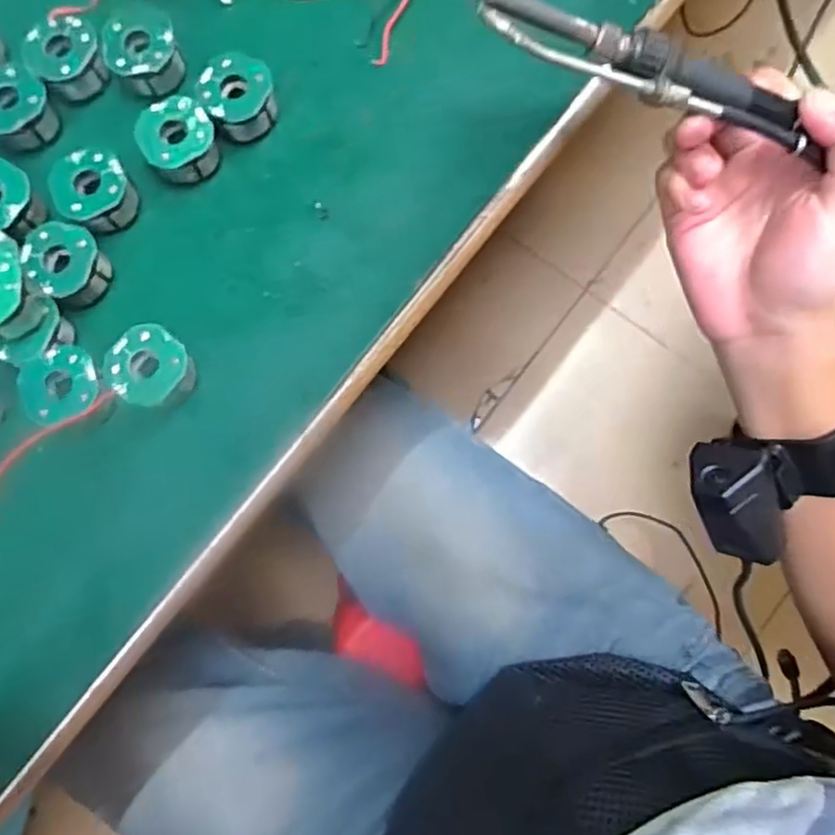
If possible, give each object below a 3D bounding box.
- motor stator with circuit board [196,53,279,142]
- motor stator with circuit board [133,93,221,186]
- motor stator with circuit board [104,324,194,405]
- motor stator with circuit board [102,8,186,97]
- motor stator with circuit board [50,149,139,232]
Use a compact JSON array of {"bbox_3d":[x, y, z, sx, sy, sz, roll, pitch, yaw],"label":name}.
[{"bbox_3d":[-0.078,-0.140,0.296,0.031,0.022,0.029,0,80,1],"label":"motor stator with circuit board"},{"bbox_3d":[-0.103,-0.120,0.293,0.031,0.021,0.030,0,80,1],"label":"motor stator with circuit board"},{"bbox_3d":[-0.107,-0.019,0.275,0.030,0.020,0.032,-41,82,-6],"label":"motor stator with circuit board"},{"bbox_3d":[-0.123,-0.165,0.302,0.031,0.017,0.035,-23,81,-3],"label":"motor stator with circuit board"},{"bbox_3d":[-0.139,-0.097,0.290,0.030,0.019,0.031,0,80,1],"label":"motor stator with circuit board"}]

